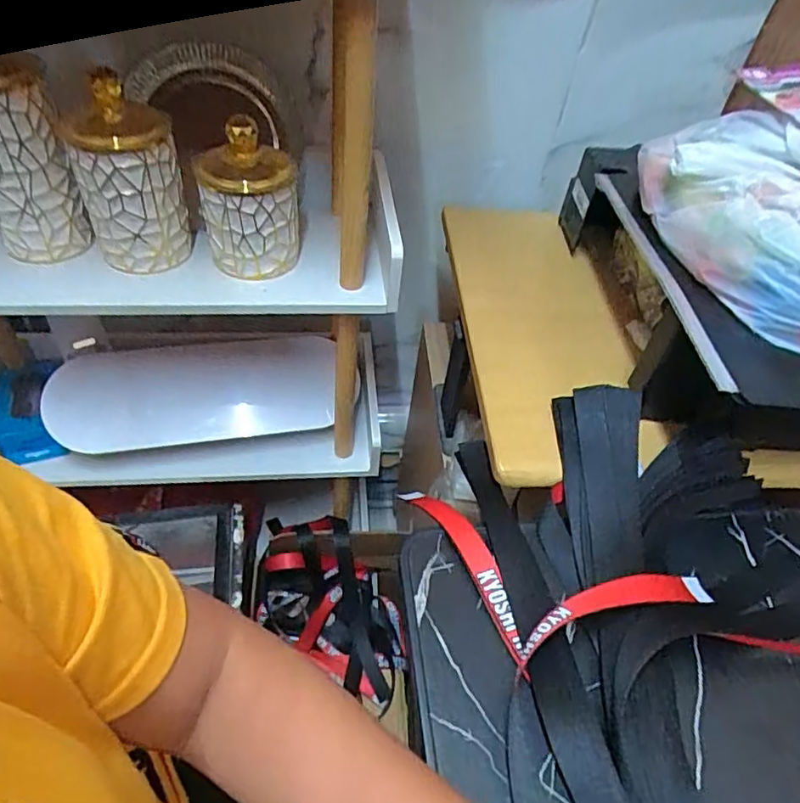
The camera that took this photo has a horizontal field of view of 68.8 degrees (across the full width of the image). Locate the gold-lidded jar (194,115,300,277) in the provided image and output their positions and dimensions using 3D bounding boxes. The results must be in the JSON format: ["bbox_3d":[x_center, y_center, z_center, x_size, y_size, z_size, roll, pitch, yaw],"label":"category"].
[{"bbox_3d":[-0.174,-0.236,0.672,0.106,0.142,0.127,-8,48,-13],"label":"gold-lidded jar"}]

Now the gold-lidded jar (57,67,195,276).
[{"bbox_3d":[-0.304,-0.256,0.658,0.108,0.178,0.125,-16,50,-20],"label":"gold-lidded jar"}]

